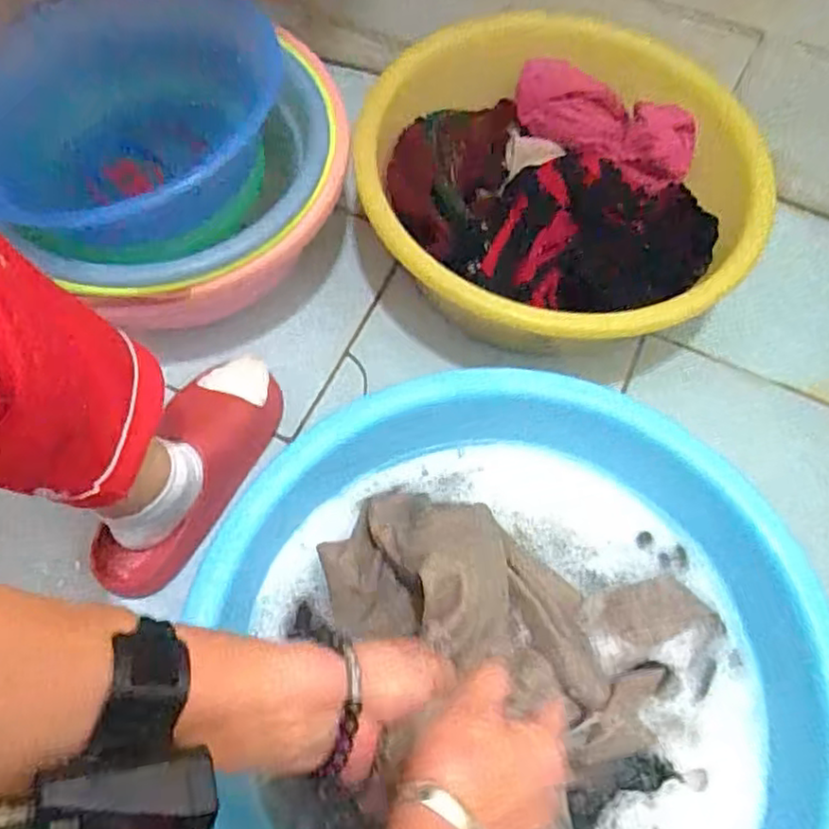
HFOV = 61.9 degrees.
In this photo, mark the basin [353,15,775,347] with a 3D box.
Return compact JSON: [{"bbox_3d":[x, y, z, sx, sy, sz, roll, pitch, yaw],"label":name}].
[{"bbox_3d":[0.153,-0.235,0.777,0.392,0.145,0.398,7,65,0],"label":"basin"}]

